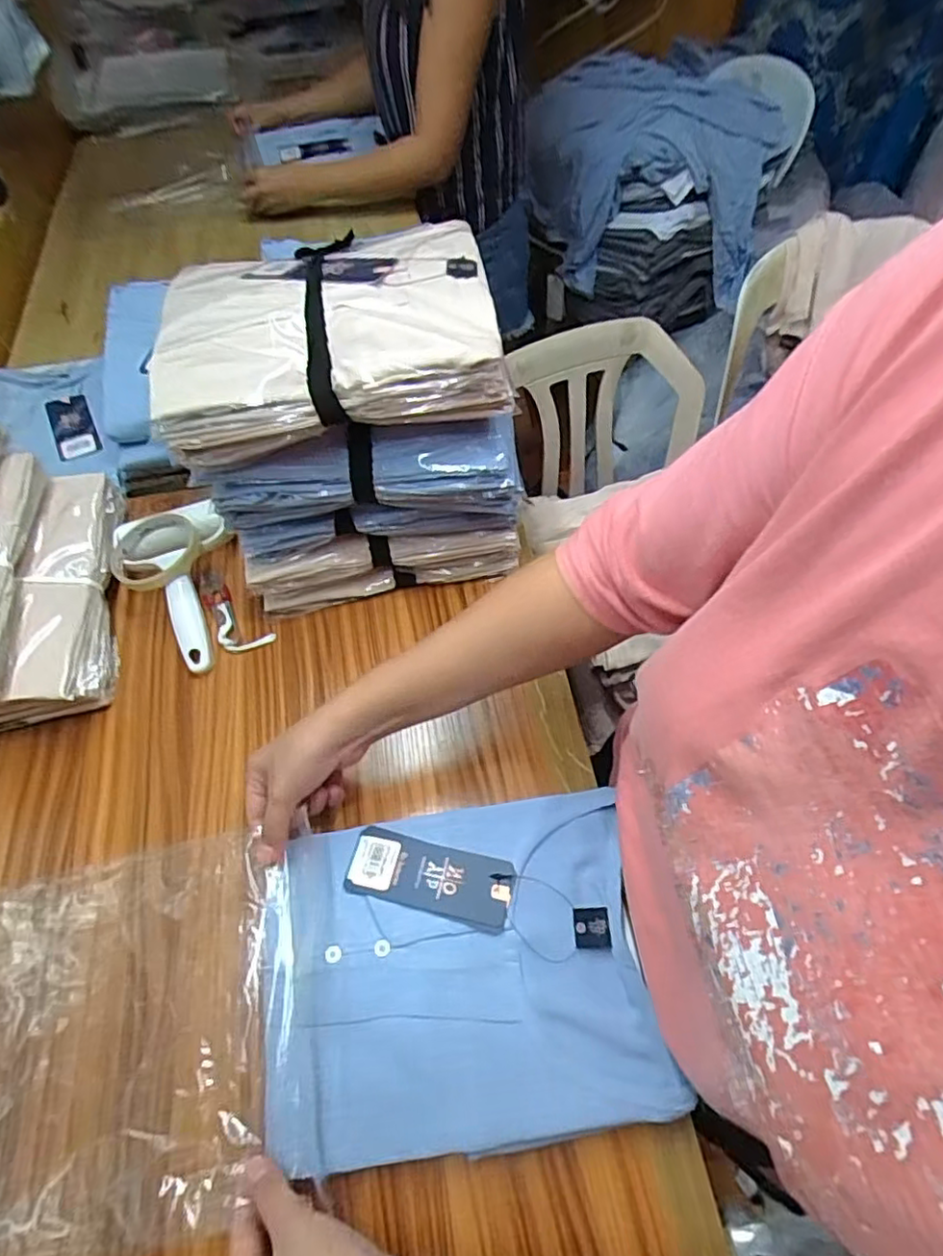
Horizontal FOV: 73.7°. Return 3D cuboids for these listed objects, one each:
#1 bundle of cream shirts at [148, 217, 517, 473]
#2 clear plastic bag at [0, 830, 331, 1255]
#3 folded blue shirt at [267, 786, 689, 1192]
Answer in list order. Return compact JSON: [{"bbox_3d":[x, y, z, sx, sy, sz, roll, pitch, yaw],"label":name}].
[{"bbox_3d":[-0.112,-0.231,0.490,0.254,0.059,0.192,-12,58,-3],"label":"bundle of cream shirts"},{"bbox_3d":[-0.266,0.273,0.408,0.323,0.028,0.215,-12,58,-3],"label":"clear plastic bag"},{"bbox_3d":[-0.009,0.227,0.429,0.251,0.020,0.202,-8,58,-1],"label":"folded blue shirt"}]

